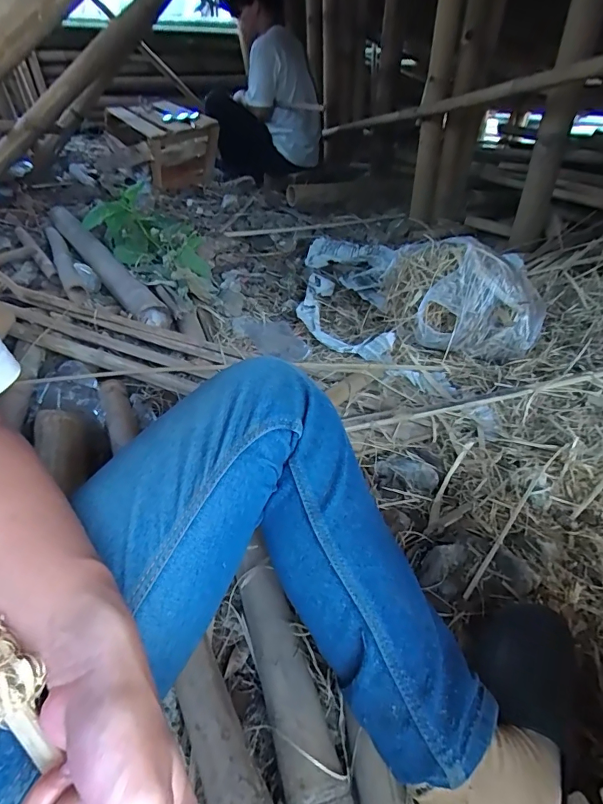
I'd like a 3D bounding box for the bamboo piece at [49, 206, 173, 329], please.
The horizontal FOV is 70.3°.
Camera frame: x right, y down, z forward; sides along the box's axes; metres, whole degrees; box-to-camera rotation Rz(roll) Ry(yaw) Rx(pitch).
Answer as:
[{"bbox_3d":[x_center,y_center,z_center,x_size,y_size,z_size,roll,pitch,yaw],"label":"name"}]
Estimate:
[{"bbox_3d":[-0.593,-0.423,1.241,0.077,0.060,0.966,-21,42,-29],"label":"bamboo piece"}]

